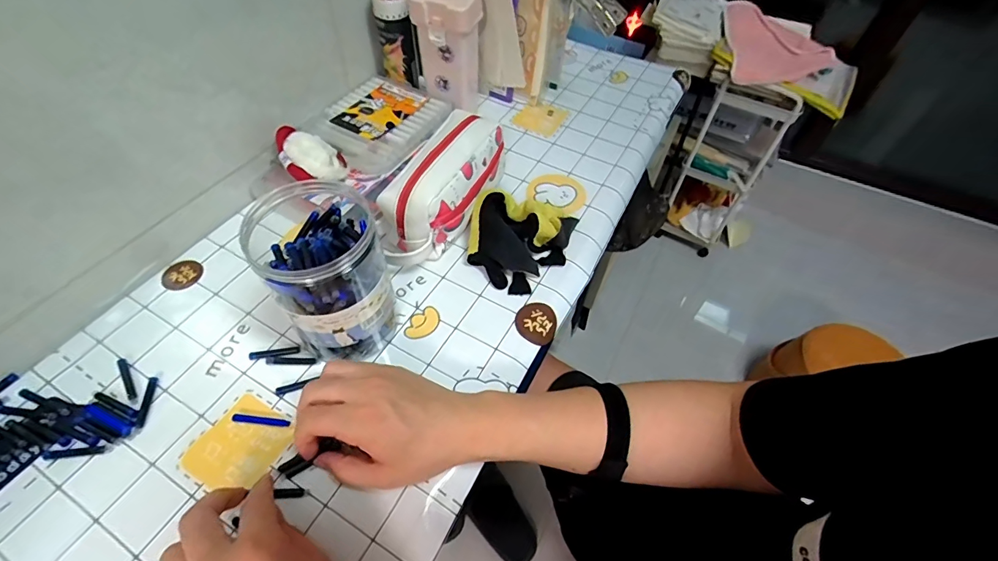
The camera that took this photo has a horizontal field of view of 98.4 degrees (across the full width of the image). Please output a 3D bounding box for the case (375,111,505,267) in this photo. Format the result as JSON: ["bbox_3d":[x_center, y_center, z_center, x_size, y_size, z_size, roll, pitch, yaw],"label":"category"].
[{"bbox_3d":[-0.065,-0.109,0.509,0.082,0.097,0.200,22,55,13],"label":"case"}]

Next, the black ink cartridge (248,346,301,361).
[{"bbox_3d":[-0.220,0.071,0.425,0.048,0.006,0.008,-8,54,-9],"label":"black ink cartridge"}]

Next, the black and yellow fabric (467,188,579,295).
[{"bbox_3d":[0.026,-0.049,0.503,0.120,0.044,0.130,8,53,3],"label":"black and yellow fabric"}]

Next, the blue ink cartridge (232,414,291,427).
[{"bbox_3d":[-0.213,0.125,0.386,0.050,0.004,0.007,5,53,1],"label":"blue ink cartridge"}]

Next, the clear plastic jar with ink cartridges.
[{"bbox_3d":[-0.150,0.002,0.396,0.098,0.141,0.100,-31,61,-23],"label":"clear plastic jar with ink cartridges"}]

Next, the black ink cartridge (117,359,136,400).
[{"bbox_3d":[-0.349,0.092,0.404,0.007,0.004,0.047,-30,60,-23],"label":"black ink cartridge"}]

